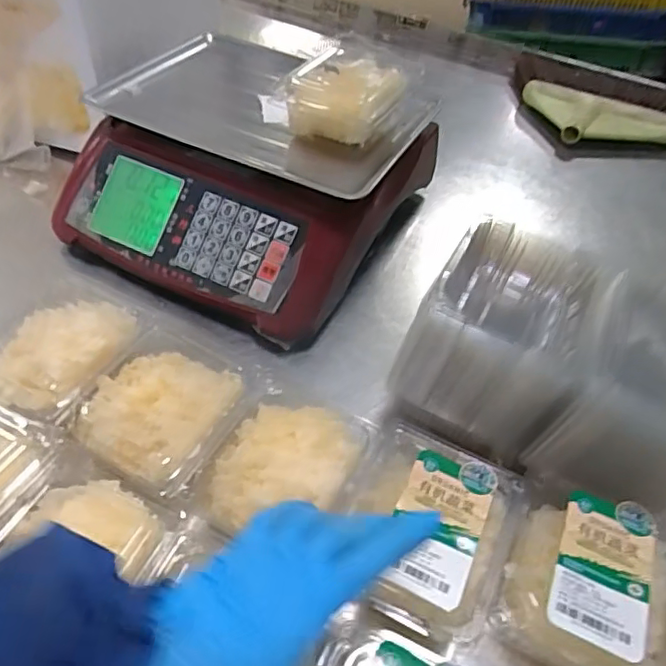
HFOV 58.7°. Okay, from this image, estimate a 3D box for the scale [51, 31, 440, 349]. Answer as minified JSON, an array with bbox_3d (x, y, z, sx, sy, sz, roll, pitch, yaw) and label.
[{"bbox_3d":[-0.093,-0.190,0.661,0.338,0.163,0.337,23,51,15],"label":"scale"}]

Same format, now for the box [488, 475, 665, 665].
[{"bbox_3d":[0.175,0.168,0.412,0.102,0.039,0.124,22,50,14],"label":"box"}]

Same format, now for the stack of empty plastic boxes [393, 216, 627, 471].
[{"bbox_3d":[0.138,0.009,0.489,0.131,0.131,0.133,27,52,18],"label":"stack of empty plastic boxes"}]

